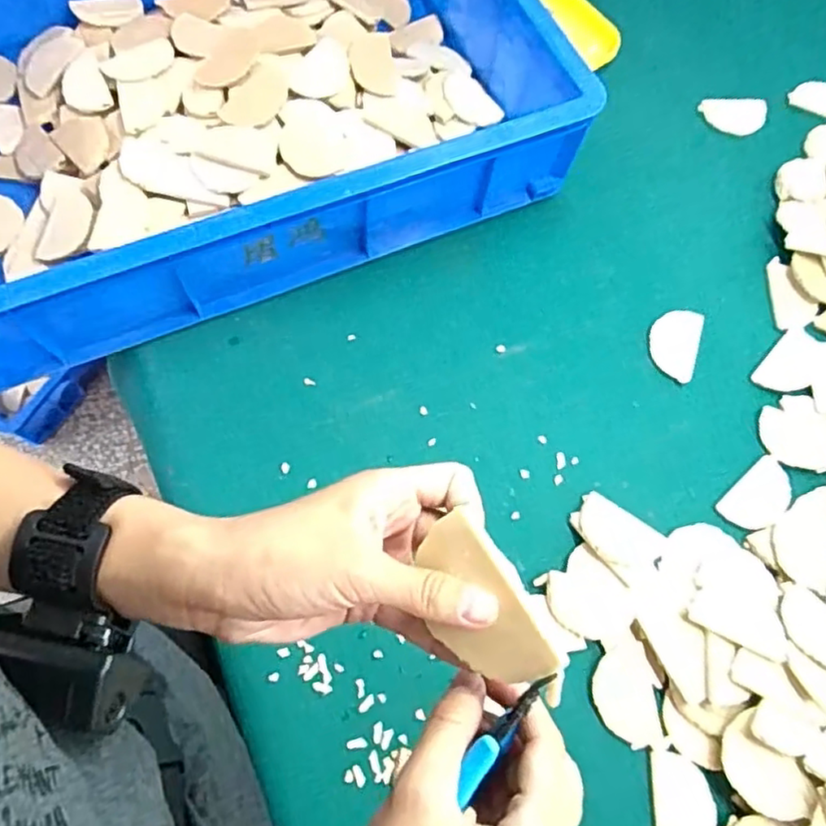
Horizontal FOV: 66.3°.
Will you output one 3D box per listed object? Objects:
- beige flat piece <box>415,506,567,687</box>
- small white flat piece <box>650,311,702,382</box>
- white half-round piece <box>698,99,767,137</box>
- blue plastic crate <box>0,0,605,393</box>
[{"bbox_3d":[0.026,0.076,0.249,0.041,0.004,0.066,-34,79,23],"label":"beige flat piece"},{"bbox_3d":[0.242,-0.065,0.587,0.041,0.014,0.068,17,69,4],"label":"small white flat piece"},{"bbox_3d":[0.350,-0.324,0.688,0.073,0.008,0.045,4,69,-1],"label":"white half-round piece"},{"bbox_3d":[-0.204,-0.308,0.595,0.620,0.122,0.429,-22,72,-11],"label":"blue plastic crate"}]

